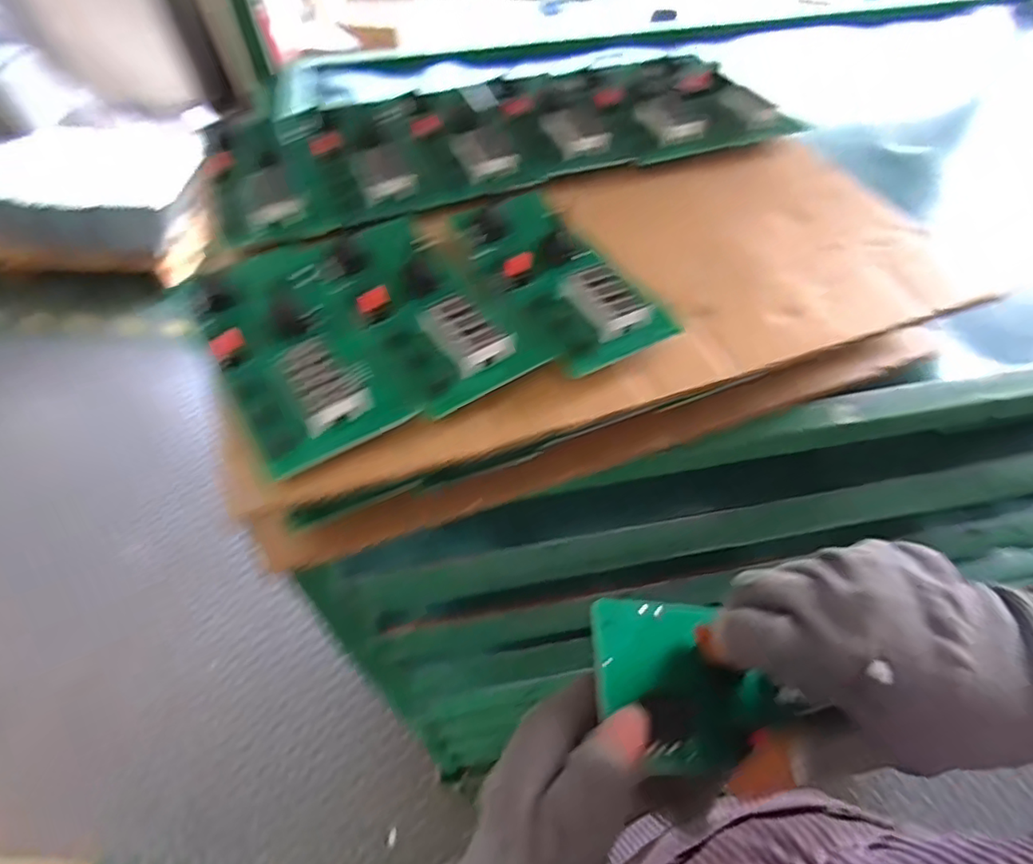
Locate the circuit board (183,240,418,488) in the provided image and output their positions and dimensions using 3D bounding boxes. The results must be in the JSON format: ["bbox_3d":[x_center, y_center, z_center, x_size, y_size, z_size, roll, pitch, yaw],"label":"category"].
[{"bbox_3d":[-0.101,-0.044,0.272,0.067,0.018,0.134,-28,58,-16],"label":"circuit board"}]

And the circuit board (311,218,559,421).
[{"bbox_3d":[-0.050,-0.064,0.289,0.062,0.019,0.130,-34,60,-20],"label":"circuit board"}]

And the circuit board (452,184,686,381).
[{"bbox_3d":[0.019,-0.084,0.305,0.061,0.018,0.125,-27,58,-16],"label":"circuit board"}]

